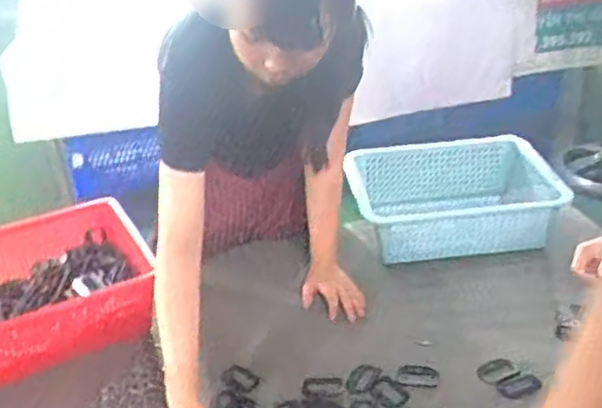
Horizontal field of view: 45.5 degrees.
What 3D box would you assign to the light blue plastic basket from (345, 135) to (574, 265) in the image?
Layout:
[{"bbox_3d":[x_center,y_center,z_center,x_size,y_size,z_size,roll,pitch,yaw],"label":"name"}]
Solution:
[{"bbox_3d":[0.307,0.000,1.421,0.388,0.185,0.285,-5,29,-3],"label":"light blue plastic basket"}]

